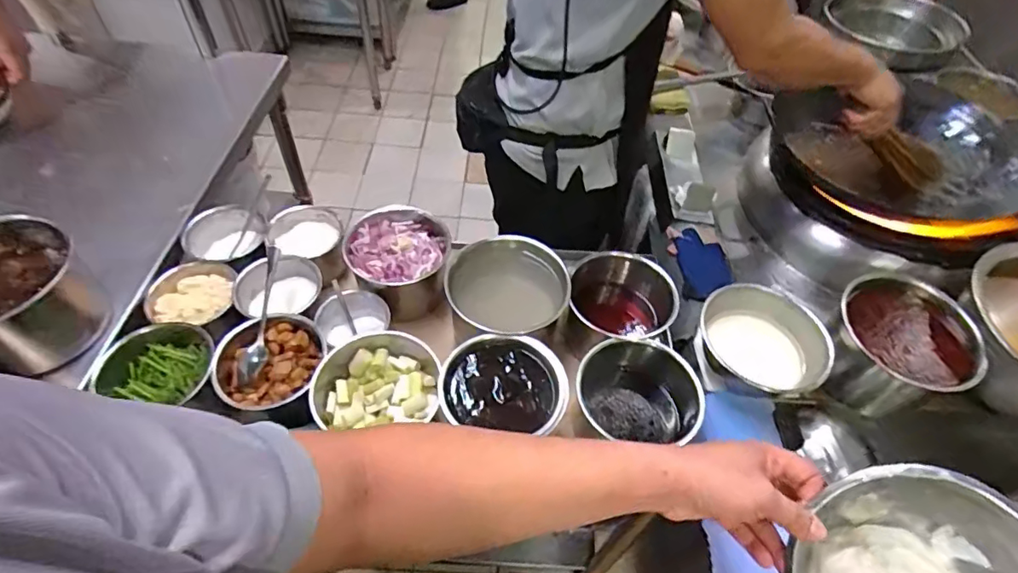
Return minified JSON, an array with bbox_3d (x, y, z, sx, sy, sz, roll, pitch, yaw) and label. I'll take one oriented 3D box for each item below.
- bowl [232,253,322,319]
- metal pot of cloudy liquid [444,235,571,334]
[{"bbox_3d":[-0.326,0.017,0.781,0.117,0.071,0.112,2,52,-2],"label":"bowl"},{"bbox_3d":[-0.004,0.028,0.799,0.163,0.138,0.157,2,52,-2],"label":"metal pot of cloudy liquid"}]

